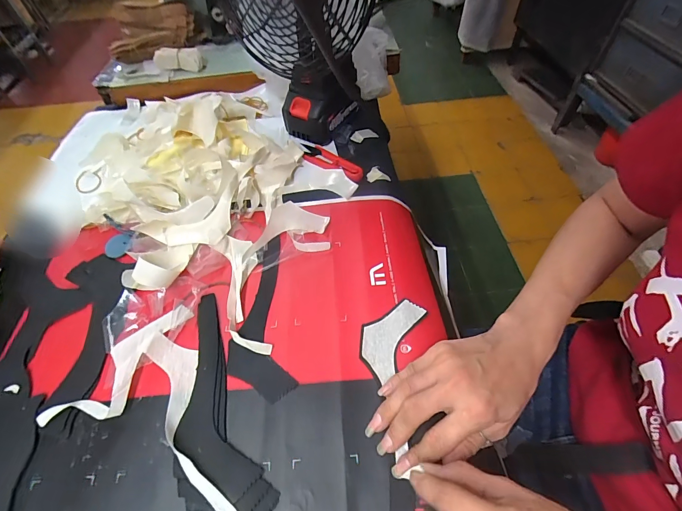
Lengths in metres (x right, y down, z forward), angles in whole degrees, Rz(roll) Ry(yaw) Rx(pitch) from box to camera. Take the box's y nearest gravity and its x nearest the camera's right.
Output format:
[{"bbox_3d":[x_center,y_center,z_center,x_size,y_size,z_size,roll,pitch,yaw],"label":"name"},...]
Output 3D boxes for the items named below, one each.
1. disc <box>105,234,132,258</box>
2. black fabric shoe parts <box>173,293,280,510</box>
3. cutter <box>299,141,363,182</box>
[{"bbox_3d":[-0.274,-0.013,0.421,0.028,0.004,0.033,2,54,5],"label":"disc"},{"bbox_3d":[-0.120,0.128,0.305,0.062,0.008,0.207,-22,56,-12],"label":"black fabric shoe parts"},{"bbox_3d":[-0.018,-0.136,0.489,0.119,0.009,0.033,38,64,26],"label":"cutter"}]

